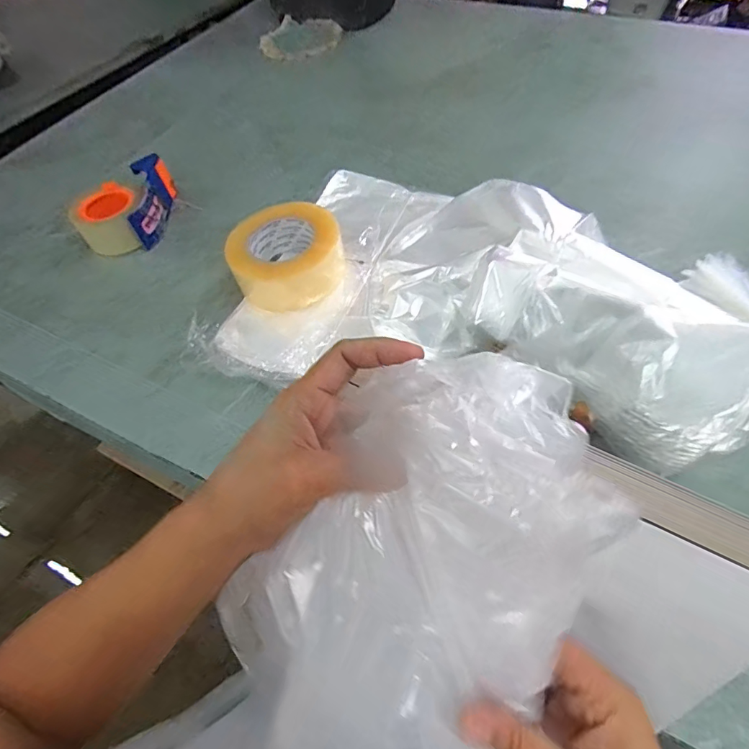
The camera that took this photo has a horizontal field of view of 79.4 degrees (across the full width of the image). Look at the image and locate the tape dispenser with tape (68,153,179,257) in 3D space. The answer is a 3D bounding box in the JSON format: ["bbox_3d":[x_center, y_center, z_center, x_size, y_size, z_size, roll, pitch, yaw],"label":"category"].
[{"bbox_3d":[-0.359,-0.238,0.646,0.121,0.062,0.138,-8,56,-1],"label":"tape dispenser with tape"}]

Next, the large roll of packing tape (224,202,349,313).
[{"bbox_3d":[-0.100,-0.139,0.527,0.128,0.058,0.113,-14,56,-5],"label":"large roll of packing tape"}]

